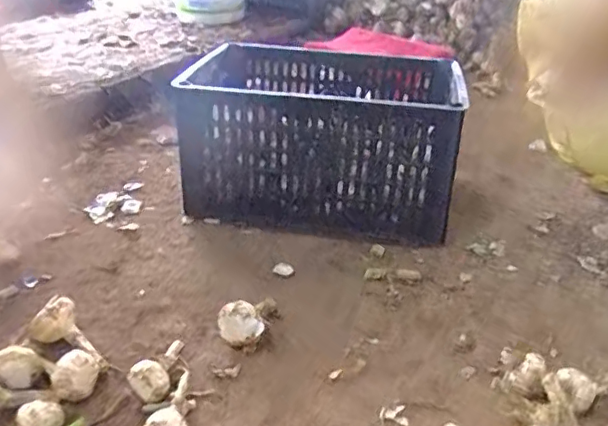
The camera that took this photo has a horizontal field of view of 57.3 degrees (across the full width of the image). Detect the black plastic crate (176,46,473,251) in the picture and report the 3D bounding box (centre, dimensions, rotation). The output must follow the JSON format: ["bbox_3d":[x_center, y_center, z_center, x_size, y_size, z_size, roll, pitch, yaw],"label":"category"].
[{"bbox_3d":[0.034,-0.151,1.043,0.450,0.234,0.384,4,31,7],"label":"black plastic crate"}]

